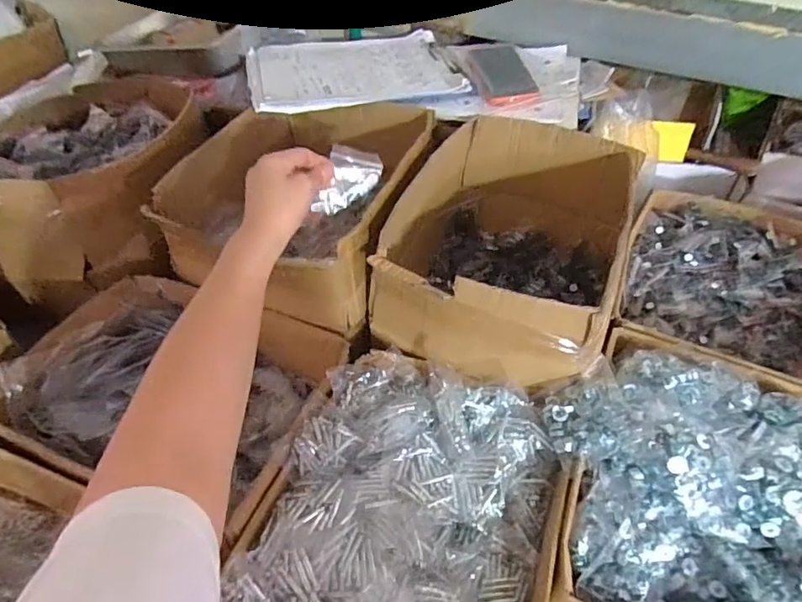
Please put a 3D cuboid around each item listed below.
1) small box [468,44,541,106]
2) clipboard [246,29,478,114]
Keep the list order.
[{"bbox_3d":[0.149,-0.332,0.762,0.082,0.016,0.146,-3,53,-5],"label":"small box"},{"bbox_3d":[-0.072,-0.351,0.786,0.300,0.016,0.221,-10,48,-11],"label":"clipboard"}]

